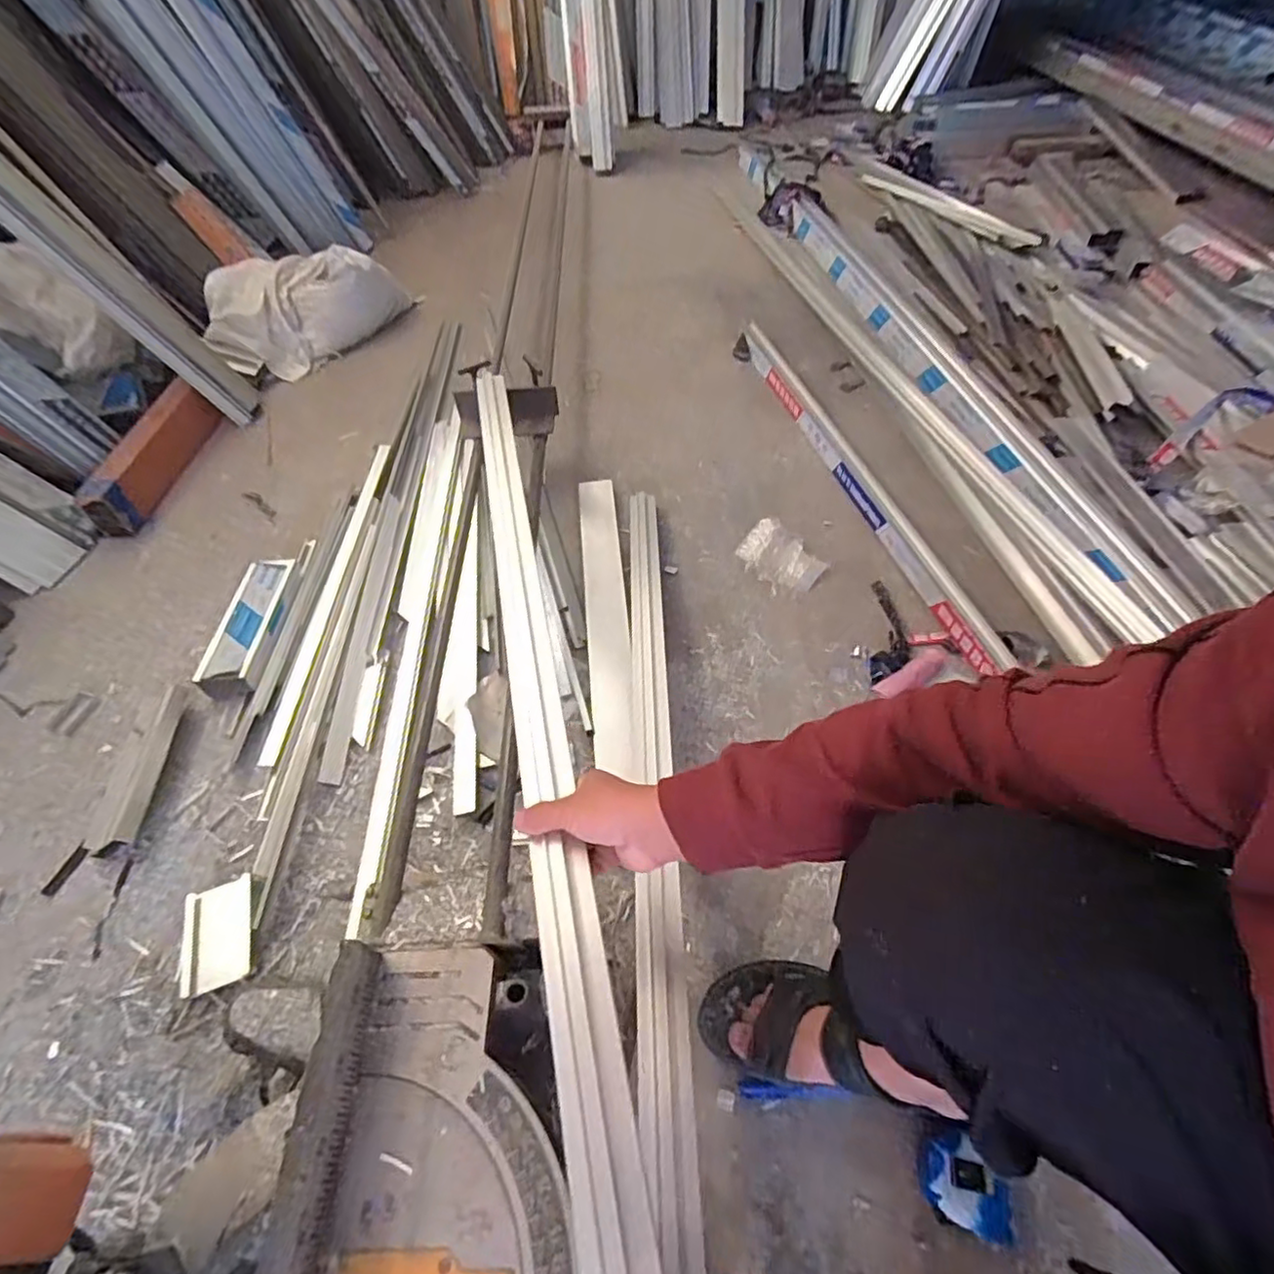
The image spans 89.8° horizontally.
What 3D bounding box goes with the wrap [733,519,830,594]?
[{"bbox_3d":[0.237,-0.133,1.049,0.105,0.024,0.138,-34,58,-21],"label":"wrap"}]

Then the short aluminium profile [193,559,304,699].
[{"bbox_3d":[-0.586,-0.024,0.976,0.084,0.034,0.249,-2,52,2],"label":"short aluminium profile"}]

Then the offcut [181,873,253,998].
[{"bbox_3d":[-0.474,0.338,0.726,0.075,0.015,0.116,-19,54,-11],"label":"offcut"}]

